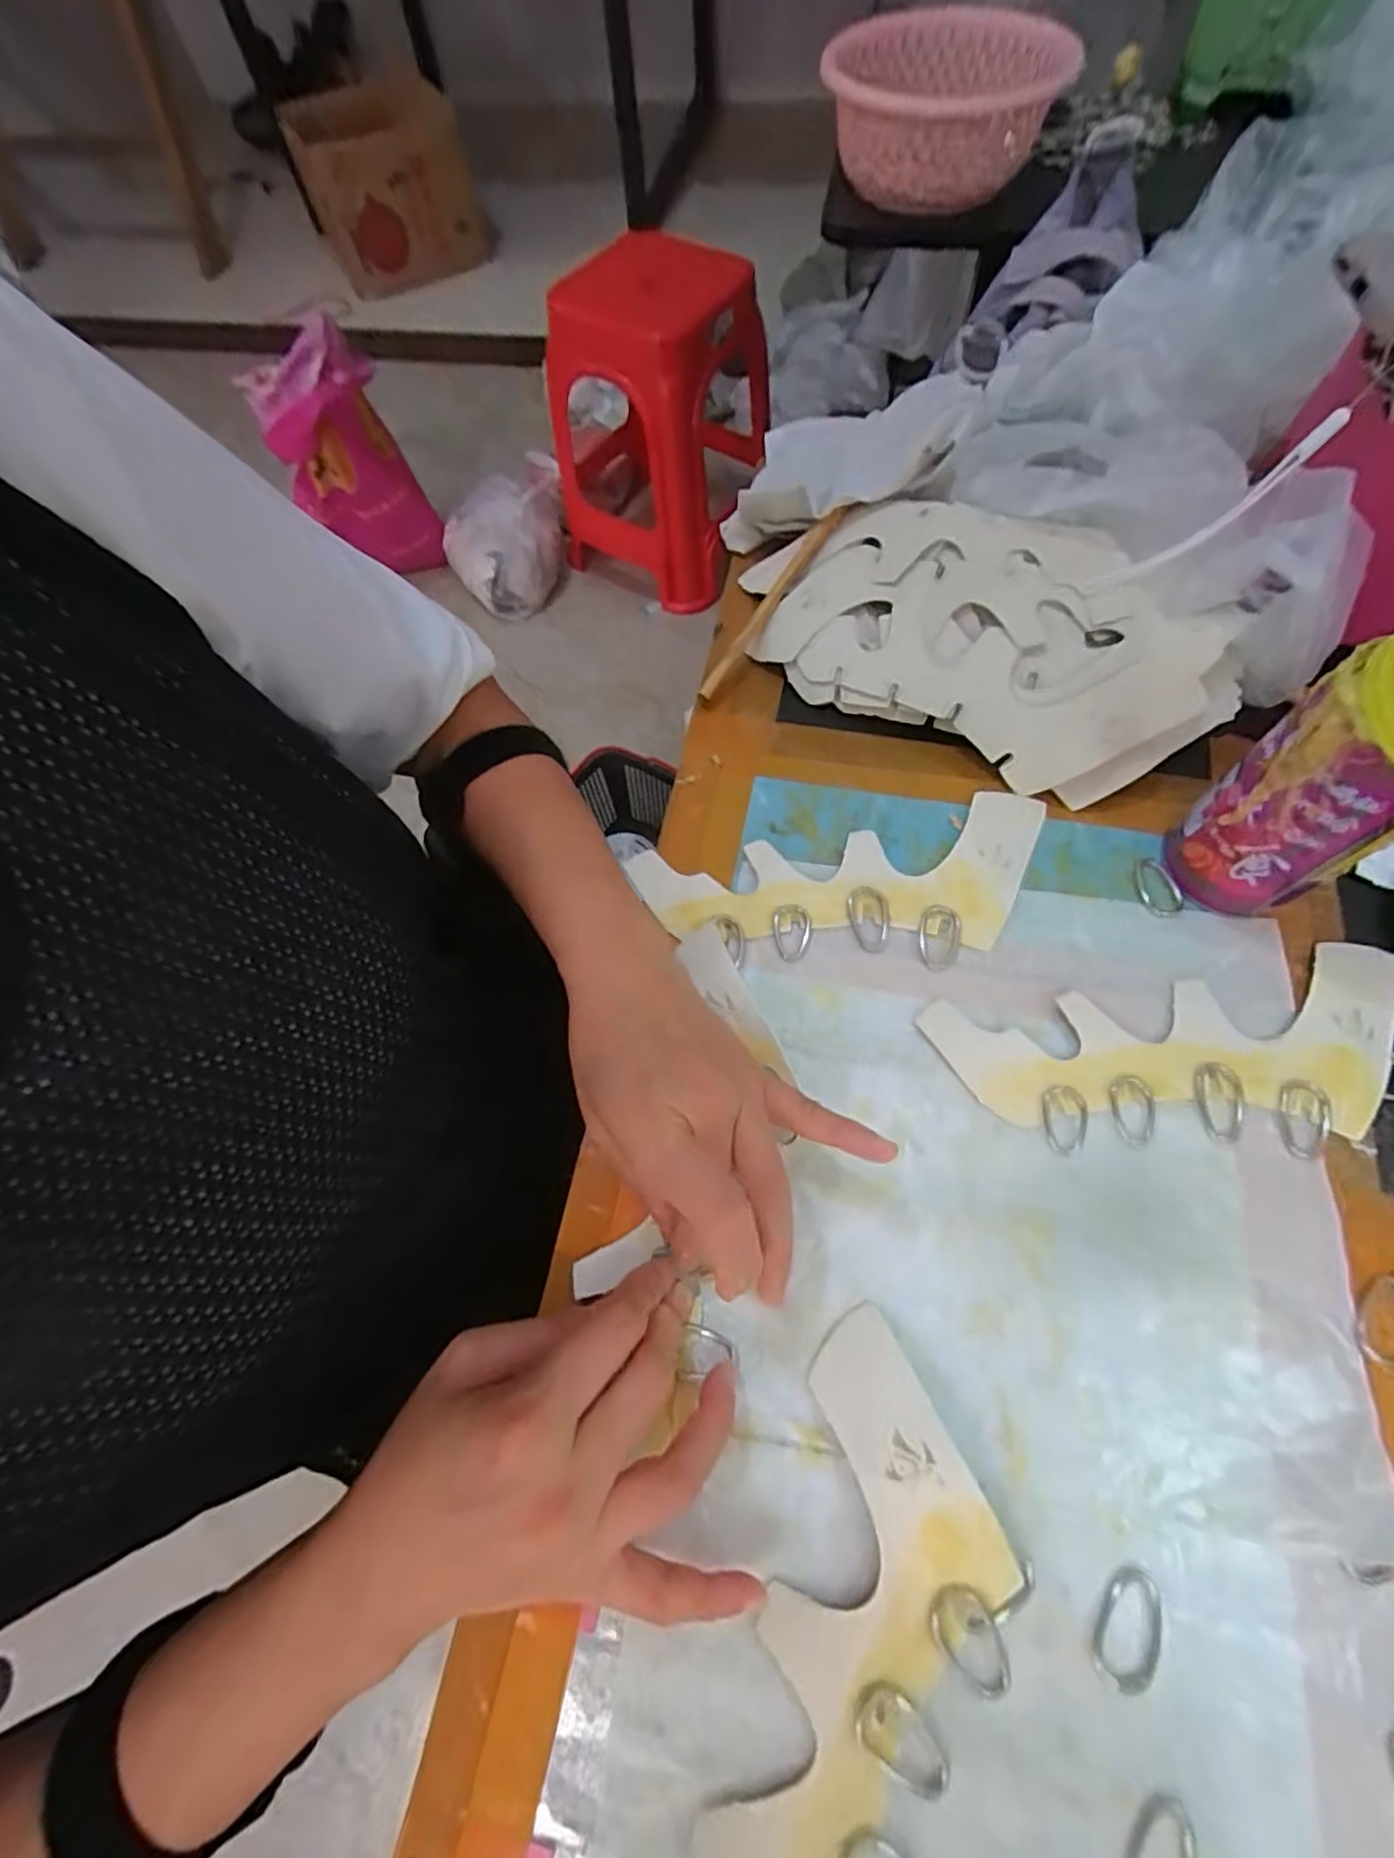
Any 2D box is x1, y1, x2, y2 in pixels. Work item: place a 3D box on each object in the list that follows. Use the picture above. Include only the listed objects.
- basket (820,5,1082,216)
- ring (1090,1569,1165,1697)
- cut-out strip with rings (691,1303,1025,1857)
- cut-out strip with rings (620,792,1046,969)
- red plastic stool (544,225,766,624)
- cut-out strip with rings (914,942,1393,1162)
[{"bbox_3d":[0.212,-0.735,0.613,0.180,0.102,0.167,-11,65,-2],"label":"basket"},{"bbox_3d":[0.149,0.241,0.231,0.019,0.004,0.035,27,69,14],"label":"ring"},{"bbox_3d":[0.045,0.263,0.221,0.083,0.012,0.224,24,69,13],"label":"cut-out strip with rings"},{"bbox_3d":[0.082,-0.020,0.355,0.214,0.010,0.085,-10,65,-2],"label":"cut-out strip with rings"},{"bbox_3d":[-0.081,-0.996,1.330,0.393,0.521,0.380,23,68,13],"label":"red plastic stool"},{"bbox_3d":[0.226,0.061,0.312,0.220,0.006,0.083,-8,65,-1],"label":"cut-out strip with rings"}]

